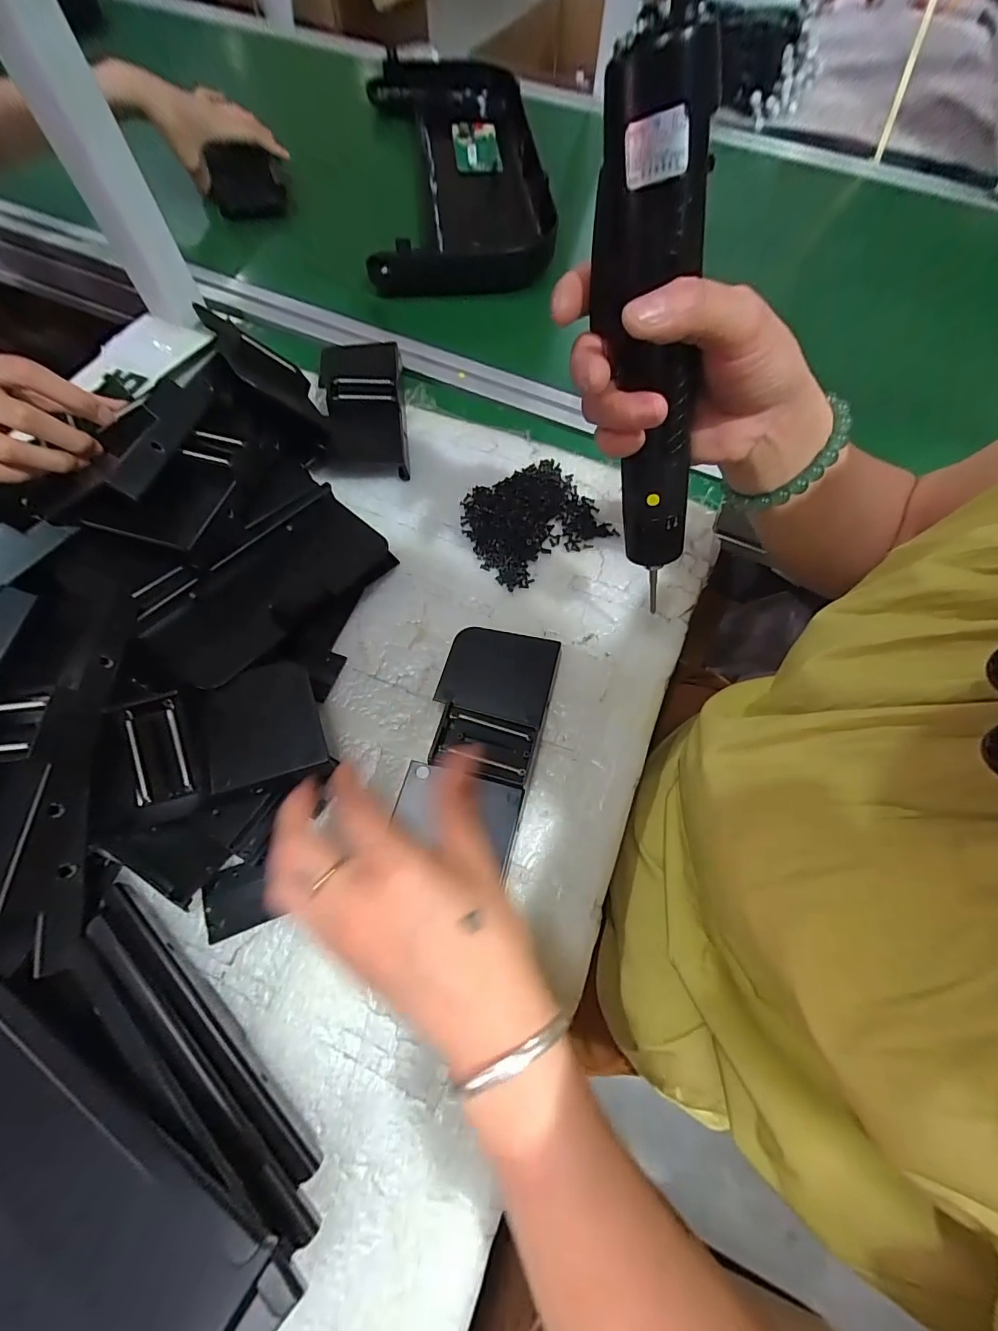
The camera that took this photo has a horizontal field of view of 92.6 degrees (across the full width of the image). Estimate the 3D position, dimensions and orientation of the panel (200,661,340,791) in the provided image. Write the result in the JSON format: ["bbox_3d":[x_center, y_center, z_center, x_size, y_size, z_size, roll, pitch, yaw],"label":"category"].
[{"bbox_3d":[-0.138,0.033,0.283,0.064,0.005,0.069,-13,70,-6],"label":"panel"}]

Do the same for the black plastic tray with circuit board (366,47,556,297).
[{"bbox_3d":[-0.054,-0.619,0.587,0.205,0.069,0.488,-3,66,-4],"label":"black plastic tray with circuit board"}]

